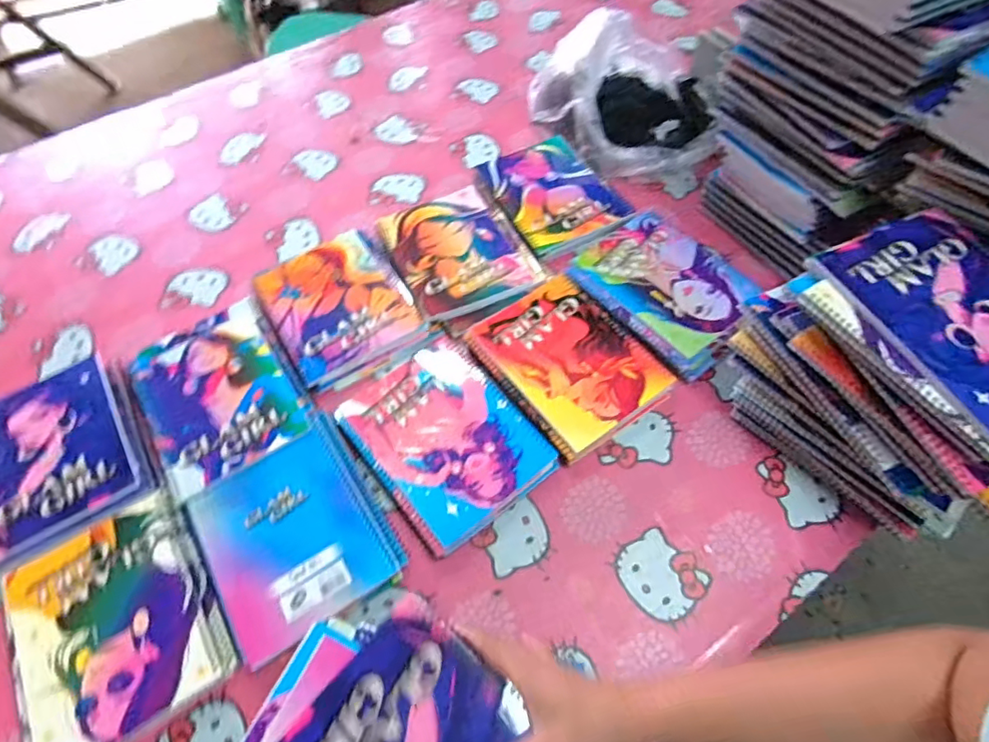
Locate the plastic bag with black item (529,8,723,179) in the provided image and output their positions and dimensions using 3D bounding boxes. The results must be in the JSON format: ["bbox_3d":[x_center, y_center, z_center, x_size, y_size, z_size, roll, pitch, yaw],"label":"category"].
[{"bbox_3d":[0.189,-0.410,0.814,0.282,0.147,0.225,7,59,7],"label":"plastic bag with black item"}]

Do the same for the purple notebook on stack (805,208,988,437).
[{"bbox_3d":[0.392,-0.053,0.456,0.152,0.018,0.204,-23,60,-12],"label":"purple notebook on stack"}]

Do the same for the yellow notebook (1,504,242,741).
[{"bbox_3d":[-0.347,0.234,0.502,0.170,0.029,0.196,-29,62,-15],"label":"yellow notebook"}]

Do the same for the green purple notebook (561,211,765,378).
[{"bbox_3d":[0.215,-0.106,0.676,0.161,0.029,0.215,-33,63,-17],"label":"green purple notebook"}]

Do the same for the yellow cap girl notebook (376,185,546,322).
[{"bbox_3d":[-0.053,-0.164,0.719,0.157,0.009,0.201,-24,62,-12],"label":"yellow cap girl notebook"}]

